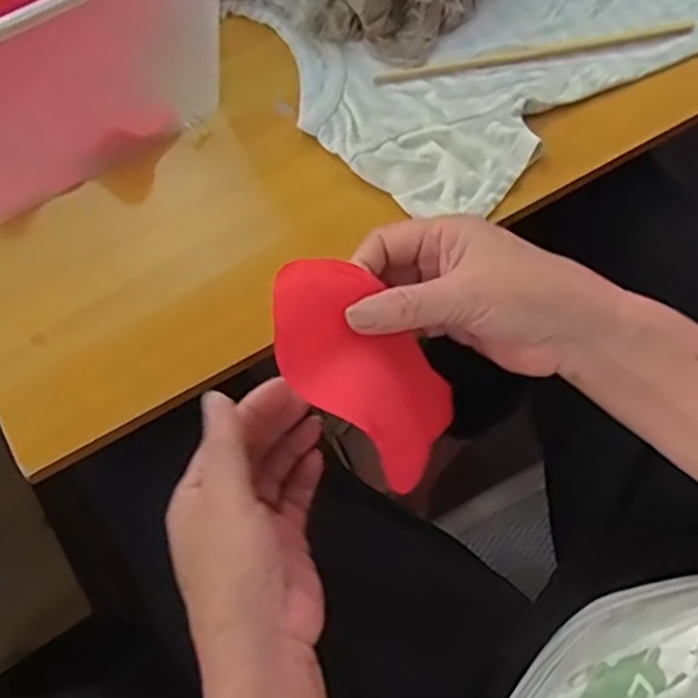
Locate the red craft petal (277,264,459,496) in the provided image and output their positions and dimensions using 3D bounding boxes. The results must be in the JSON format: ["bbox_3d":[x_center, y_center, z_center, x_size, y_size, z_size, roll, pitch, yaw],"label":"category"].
[{"bbox_3d":[0.007,0.007,0.346,0.110,0.010,0.062,50,56,-11],"label":"red craft petal"}]

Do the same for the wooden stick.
[{"bbox_3d":[0.128,-0.204,0.503,0.221,0.004,0.008,-10,66,-4],"label":"wooden stick"}]

